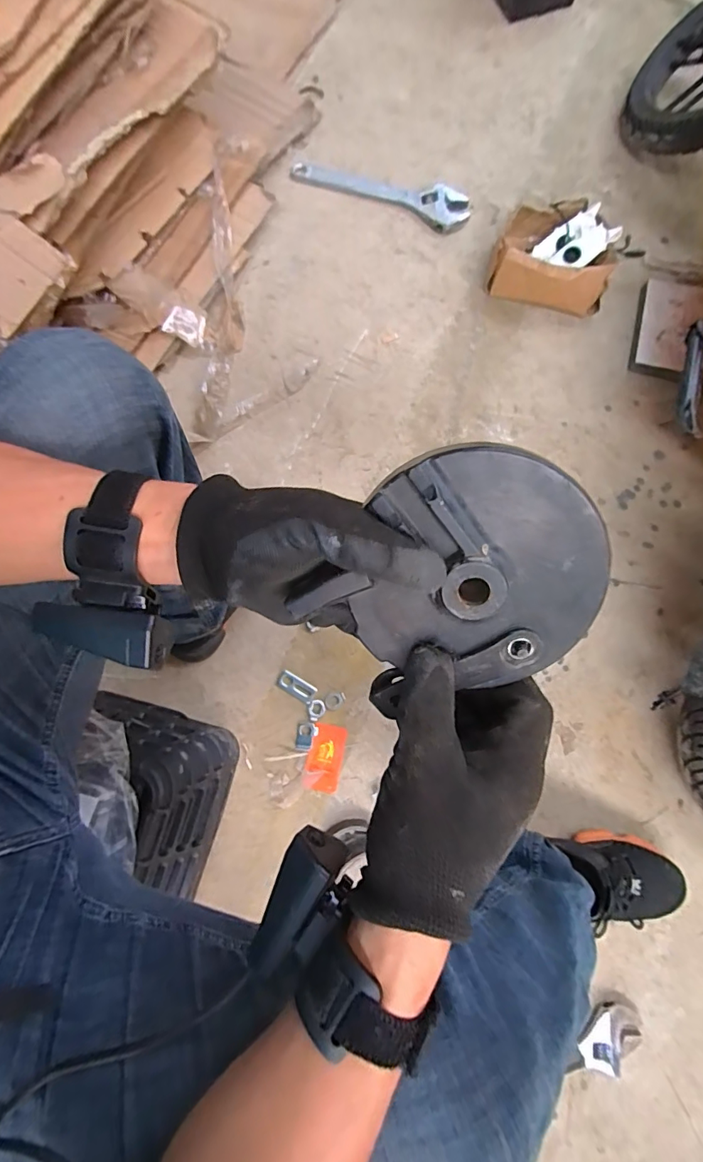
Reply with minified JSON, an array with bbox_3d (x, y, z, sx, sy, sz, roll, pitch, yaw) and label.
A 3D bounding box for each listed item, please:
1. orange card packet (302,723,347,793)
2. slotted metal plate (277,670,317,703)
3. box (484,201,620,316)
[{"bbox_3d":[-0.039,0.260,0.690,0.050,0.004,0.092,11,78,1],"label":"orange card packet"},{"bbox_3d":[-0.083,0.160,0.707,0.059,0.004,0.026,30,79,5],"label":"slotted metal plate"},{"bbox_3d":[0.355,-0.583,0.837,0.198,0.085,0.167,11,78,1],"label":"box"}]

